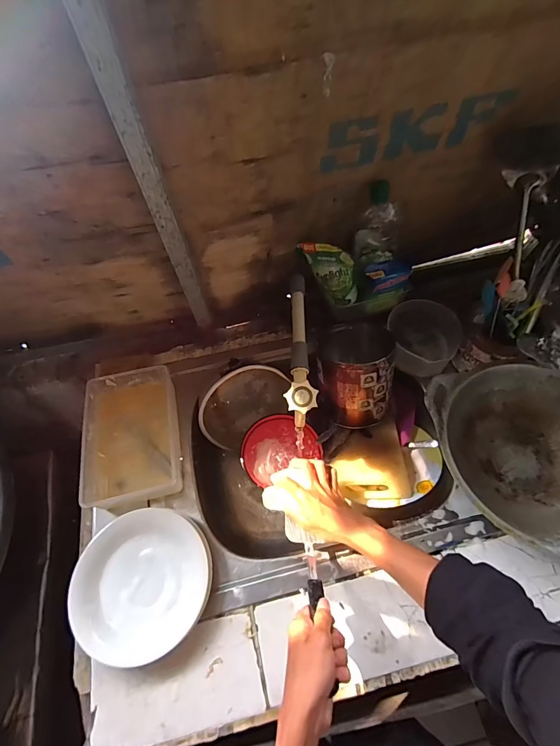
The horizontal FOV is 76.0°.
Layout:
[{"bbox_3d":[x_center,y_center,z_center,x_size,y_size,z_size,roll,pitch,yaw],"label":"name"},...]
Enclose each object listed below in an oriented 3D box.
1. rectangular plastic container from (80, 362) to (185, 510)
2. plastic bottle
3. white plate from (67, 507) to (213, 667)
[{"bbox_3d":[-0.263,0.106,0.642,0.159,0.065,0.228,-13,60,-7],"label":"rectangular plastic container"},{"bbox_3d":[0.180,-0.238,0.653,0.082,0.224,0.072,21,59,38],"label":"plastic bottle"},{"bbox_3d":[-0.202,0.309,0.534,0.191,0.040,0.189,0,59,0],"label":"white plate"}]

